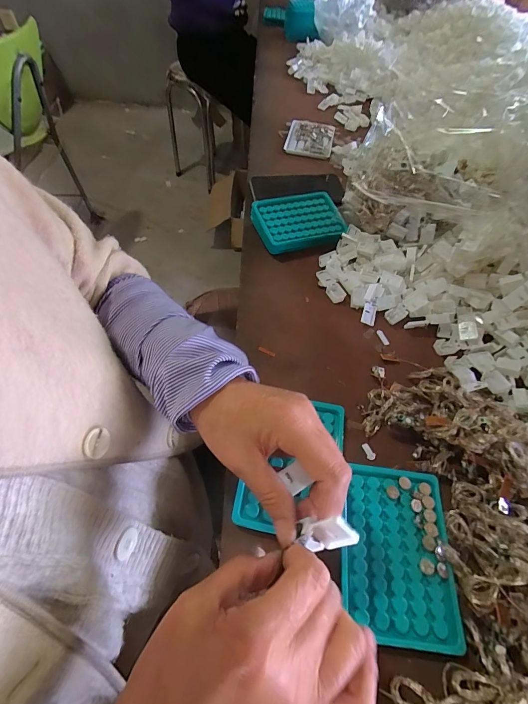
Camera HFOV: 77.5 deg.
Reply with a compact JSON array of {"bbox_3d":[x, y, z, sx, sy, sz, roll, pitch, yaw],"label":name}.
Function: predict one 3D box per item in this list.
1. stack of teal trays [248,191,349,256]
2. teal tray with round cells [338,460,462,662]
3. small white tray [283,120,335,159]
[{"bbox_3d":[0.055,-0.203,0.517,0.133,0.029,0.097,-15,60,-12],"label":"stack of teal trays"},{"bbox_3d":[0.116,0.173,0.292,0.091,0.016,0.131,7,58,1],"label":"teal tray with round cells"},{"bbox_3d":[0.096,-0.448,0.691,0.096,0.013,0.117,12,58,4],"label":"small white tray"}]

